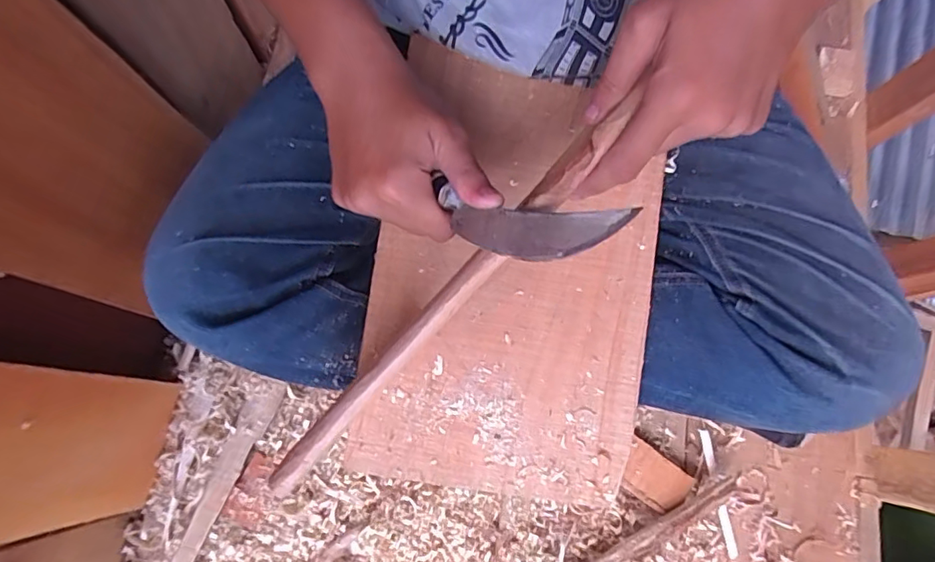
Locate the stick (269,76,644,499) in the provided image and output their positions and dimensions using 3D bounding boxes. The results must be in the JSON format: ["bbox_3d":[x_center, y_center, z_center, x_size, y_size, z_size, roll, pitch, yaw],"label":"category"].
[{"bbox_3d":[-0.004,0.005,0.264,0.014,0.012,0.258,42,87,8],"label":"stick"}]

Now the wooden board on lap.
[{"bbox_3d":[0.032,-0.006,0.384,0.197,0.006,0.304,9,85,2],"label":"wooden board on lap"}]

